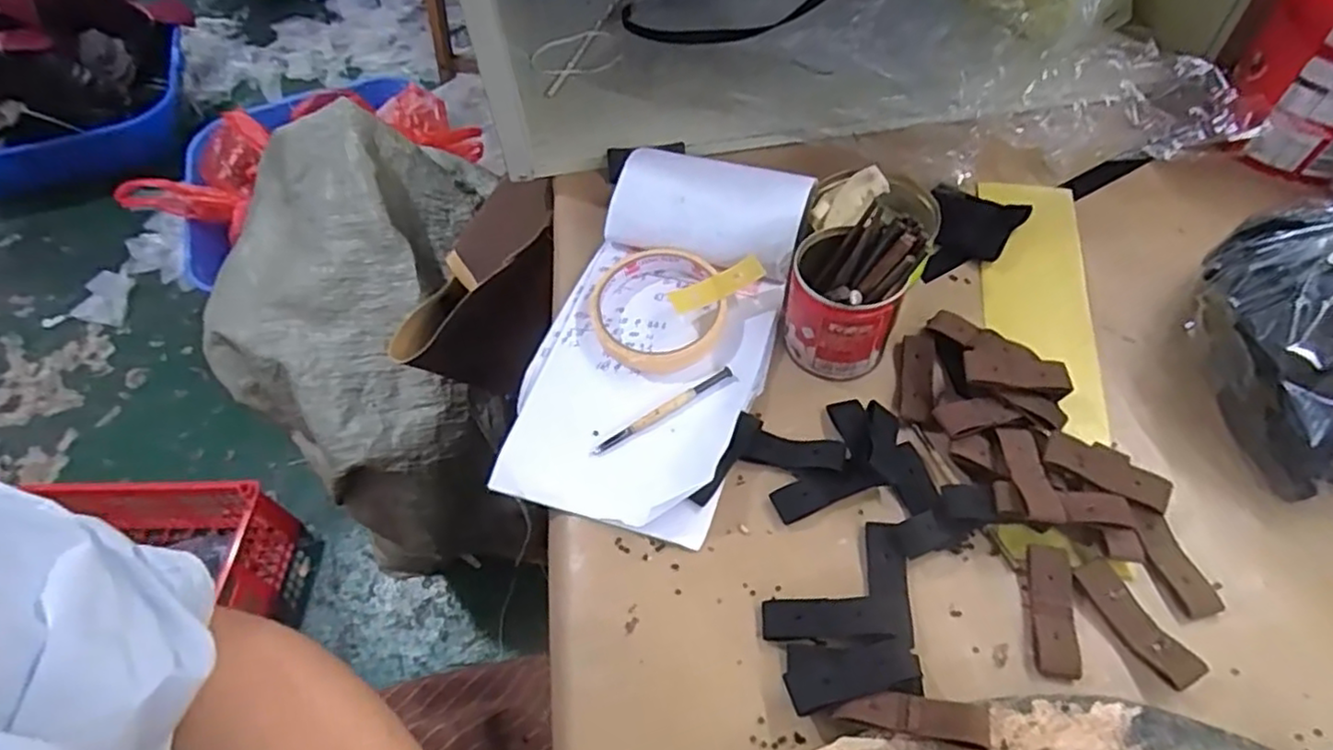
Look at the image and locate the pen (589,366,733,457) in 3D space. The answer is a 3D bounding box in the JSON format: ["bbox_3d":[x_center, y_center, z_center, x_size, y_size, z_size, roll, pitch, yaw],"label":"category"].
[{"bbox_3d":[-0.002,0.020,0.404,0.096,0.004,0.007,-28,59,-16],"label":"pen"}]

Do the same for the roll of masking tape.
[{"bbox_3d":[-0.006,-0.043,0.438,0.082,0.016,0.088,-1,56,1],"label":"roll of masking tape"}]

